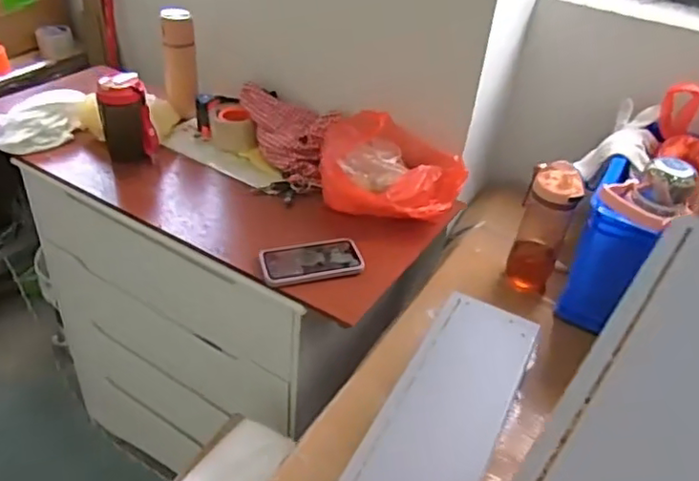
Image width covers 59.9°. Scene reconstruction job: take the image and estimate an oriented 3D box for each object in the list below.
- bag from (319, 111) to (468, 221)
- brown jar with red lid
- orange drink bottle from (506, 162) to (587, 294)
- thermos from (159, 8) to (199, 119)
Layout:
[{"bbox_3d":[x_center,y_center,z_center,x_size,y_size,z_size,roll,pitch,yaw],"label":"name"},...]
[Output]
[{"bbox_3d":[0.076,-0.126,1.070,0.248,0.147,0.152,17,38,15],"label":"bag"},{"bbox_3d":[-0.425,-0.235,1.163,0.095,0.157,0.073,-10,39,-18],"label":"brown jar with red lid"},{"bbox_3d":[0.318,-0.024,0.993,0.078,0.215,0.088,15,38,13],"label":"orange drink bottle"},{"bbox_3d":[-0.359,-0.371,1.281,0.067,0.209,0.062,0,37,-7],"label":"thermos"}]

